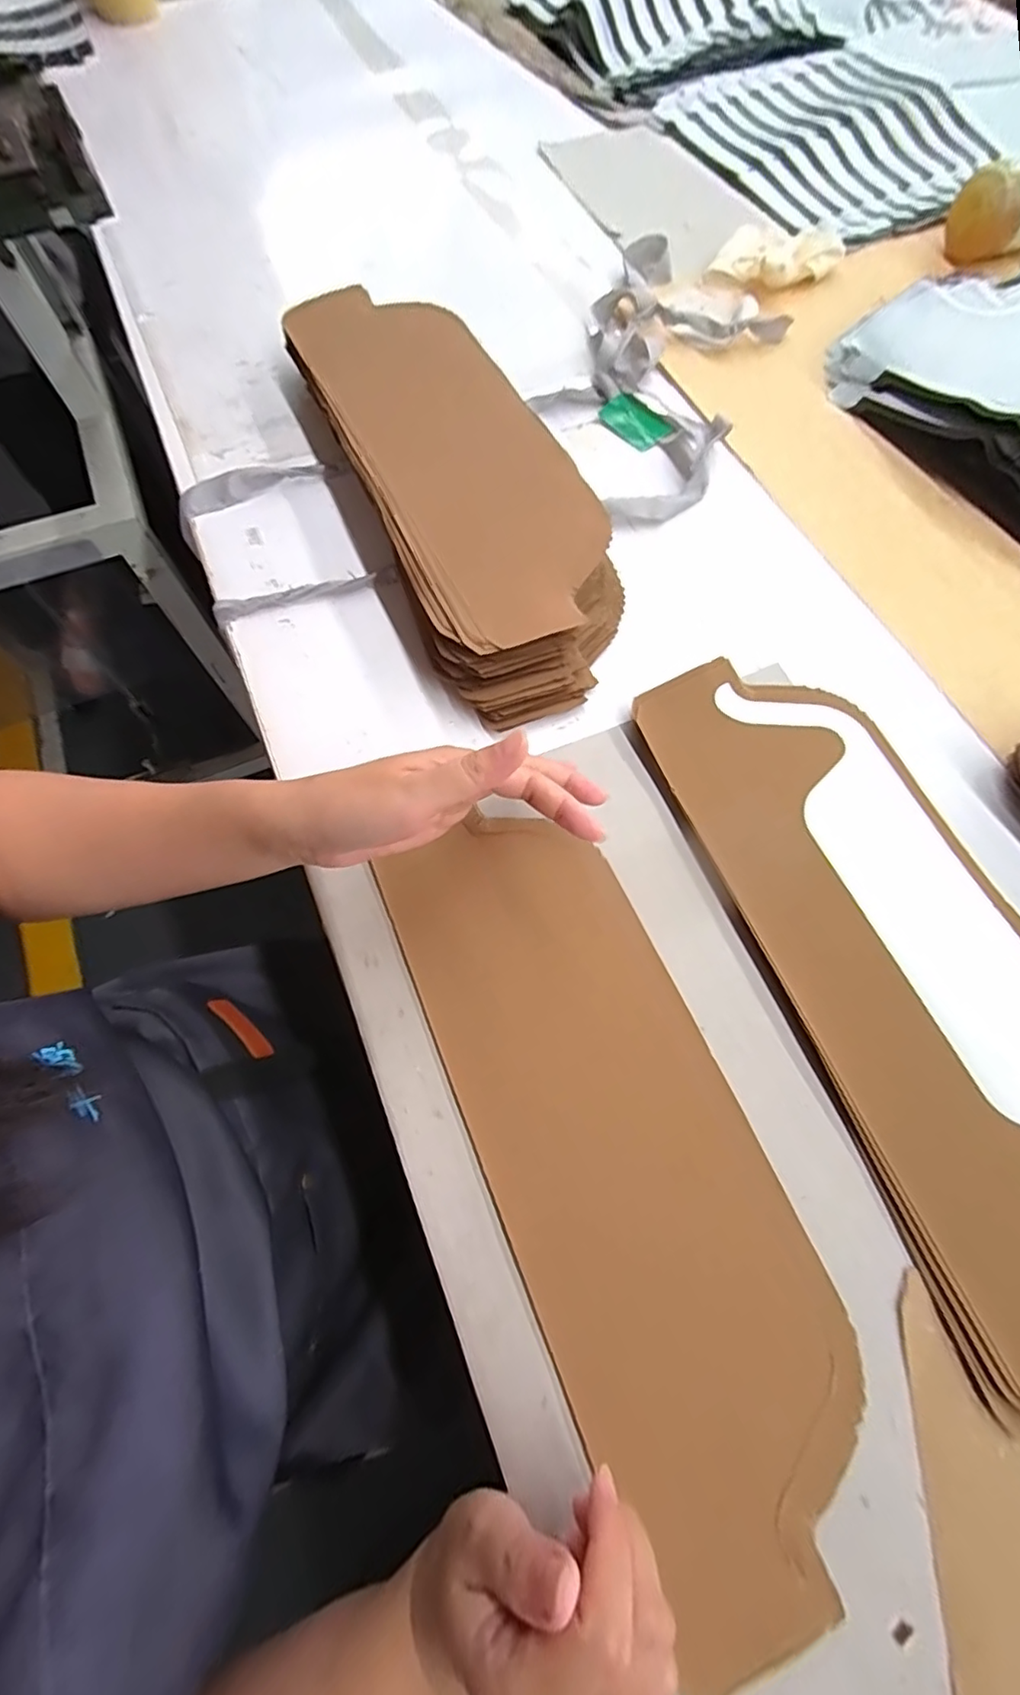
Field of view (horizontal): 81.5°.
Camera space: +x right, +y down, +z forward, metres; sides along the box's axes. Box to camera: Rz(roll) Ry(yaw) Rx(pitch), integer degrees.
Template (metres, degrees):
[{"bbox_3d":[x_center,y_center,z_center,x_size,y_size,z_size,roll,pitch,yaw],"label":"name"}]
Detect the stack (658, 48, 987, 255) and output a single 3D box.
[{"bbox_3d":[0.379,-0.829,0.687,0.270,0.024,0.357,-22,70,-8],"label":"stack"}]

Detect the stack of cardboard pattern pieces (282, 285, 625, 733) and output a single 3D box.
[{"bbox_3d":[-0.043,-0.299,0.472,0.150,0.039,0.439,-23,70,-6],"label":"stack of cardboard pattern pieces"}]

